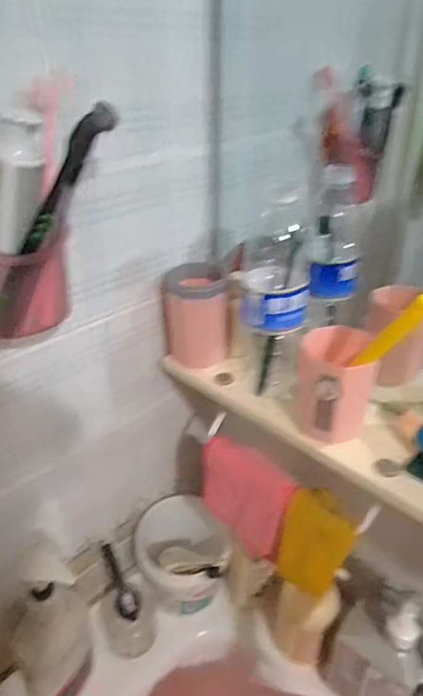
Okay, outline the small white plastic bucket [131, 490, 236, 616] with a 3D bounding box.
[{"bbox_3d":[-0.041,0.304,0.695,0.121,0.123,0.144,-7,34,-13],"label":"small white plastic bucket"}]

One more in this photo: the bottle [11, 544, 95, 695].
[{"bbox_3d":[-0.173,0.323,0.534,0.042,0.238,0.090,27,41,34],"label":"bottle"}]

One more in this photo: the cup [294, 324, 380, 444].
[{"bbox_3d":[0.119,0.035,0.464,0.068,0.087,0.075,12,34,16],"label":"cup"}]

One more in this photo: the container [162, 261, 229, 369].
[{"bbox_3d":[-0.019,-0.039,0.569,0.071,0.101,0.084,-2,33,-5],"label":"container"}]

